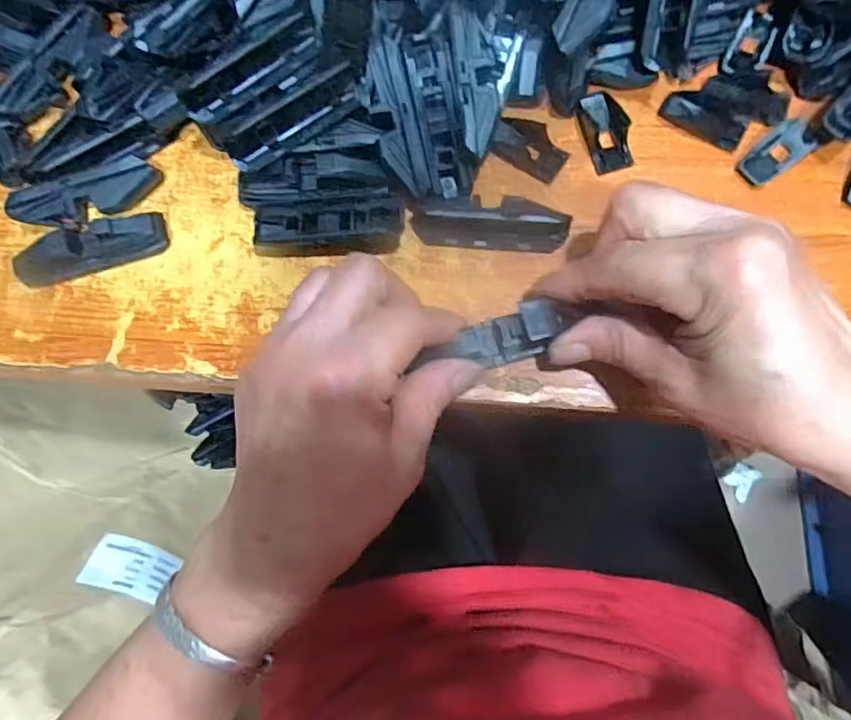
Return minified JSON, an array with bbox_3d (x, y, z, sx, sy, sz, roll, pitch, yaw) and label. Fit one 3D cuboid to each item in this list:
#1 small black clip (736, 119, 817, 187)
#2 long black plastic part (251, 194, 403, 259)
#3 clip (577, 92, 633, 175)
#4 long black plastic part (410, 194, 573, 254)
[{"bbox_3d":[0.173,-0.102,0.282,0.042,0.004,0.019,-38,78,-5],"label":"small black clip"},{"bbox_3d":[-0.047,-0.063,0.276,0.072,0.012,0.026,-2,77,3],"label":"long black plastic part"},{"bbox_3d":[0.090,-0.115,0.288,0.020,0.011,0.042,-14,77,0],"label":"clip"},{"bbox_3d":[0.030,-0.066,0.274,0.075,0.018,0.023,5,78,4],"label":"long black plastic part"}]

